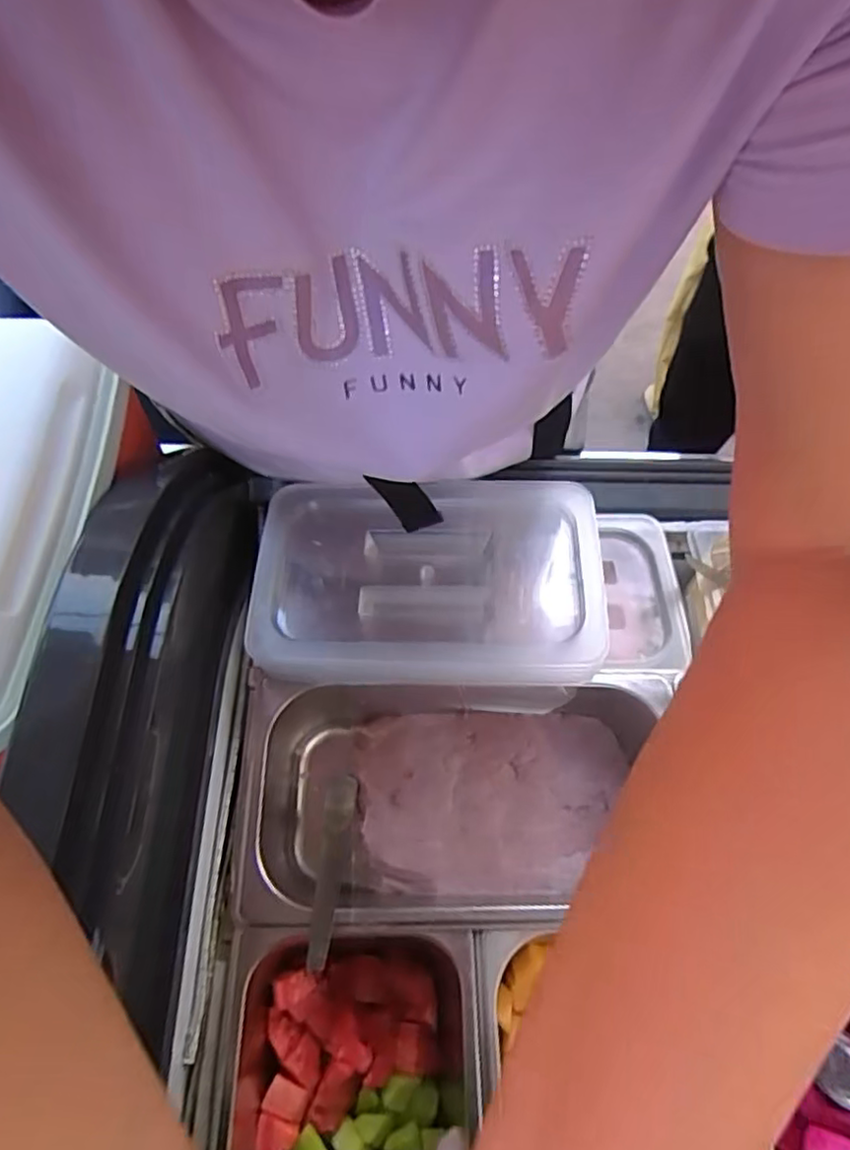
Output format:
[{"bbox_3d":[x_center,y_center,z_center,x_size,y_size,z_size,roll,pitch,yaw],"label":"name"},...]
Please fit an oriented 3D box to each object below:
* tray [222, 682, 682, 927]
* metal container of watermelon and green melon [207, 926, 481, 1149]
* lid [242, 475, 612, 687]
[{"bbox_3d":[0.031,0.175,0.505,0.329,0.092,0.178,-1,61,0],"label":"tray"},{"bbox_3d":[-0.046,0.306,0.426,0.155,0.101,0.139,1,61,0],"label":"metal container of watermelon and green melon"},{"bbox_3d":[0.000,-0.001,0.507,0.259,0.049,0.170,-1,61,0],"label":"lid"}]

